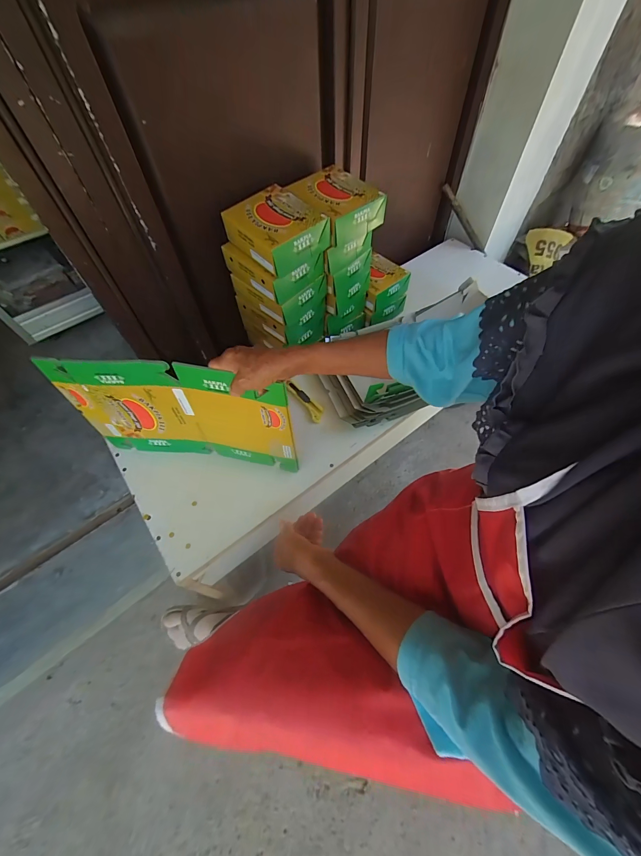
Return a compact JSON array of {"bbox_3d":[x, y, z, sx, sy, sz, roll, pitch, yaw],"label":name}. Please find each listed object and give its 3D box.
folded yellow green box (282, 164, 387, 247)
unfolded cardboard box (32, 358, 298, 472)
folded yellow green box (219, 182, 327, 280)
[{"bbox_3d":[0.032,-0.429,0.637,0.153,0.060,0.166,-39,64,-20],"label":"folded yellow green box"},{"bbox_3d":[-0.241,-0.019,0.590,0.390,0.238,0.043,8,60,4],"label":"unfolded cardboard box"},{"bbox_3d":[-0.080,-0.365,0.609,0.132,0.064,0.172,-37,63,-19],"label":"folded yellow green box"}]

